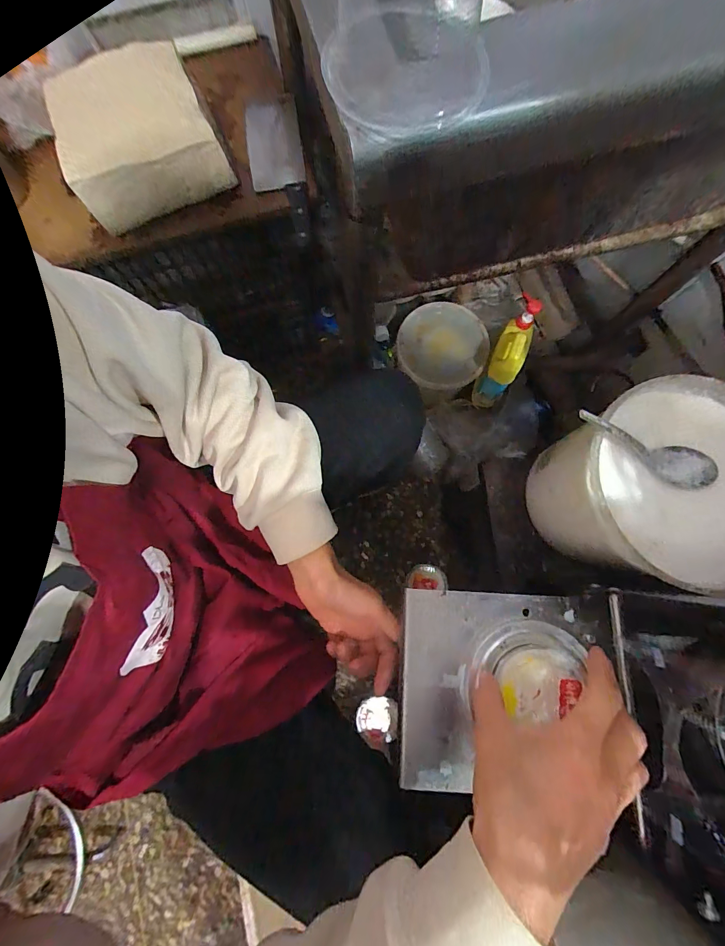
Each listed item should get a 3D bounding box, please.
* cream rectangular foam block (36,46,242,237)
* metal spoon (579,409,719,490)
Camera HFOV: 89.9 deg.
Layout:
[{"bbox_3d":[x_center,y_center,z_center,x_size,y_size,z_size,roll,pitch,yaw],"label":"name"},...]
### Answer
[{"bbox_3d":[-0.309,-0.469,0.507,0.189,0.080,0.207,-22,80,-4],"label":"cream rectangular foam block"},{"bbox_3d":[0.279,-0.026,0.361,0.164,0.027,0.040,21,80,-14],"label":"metal spoon"}]

